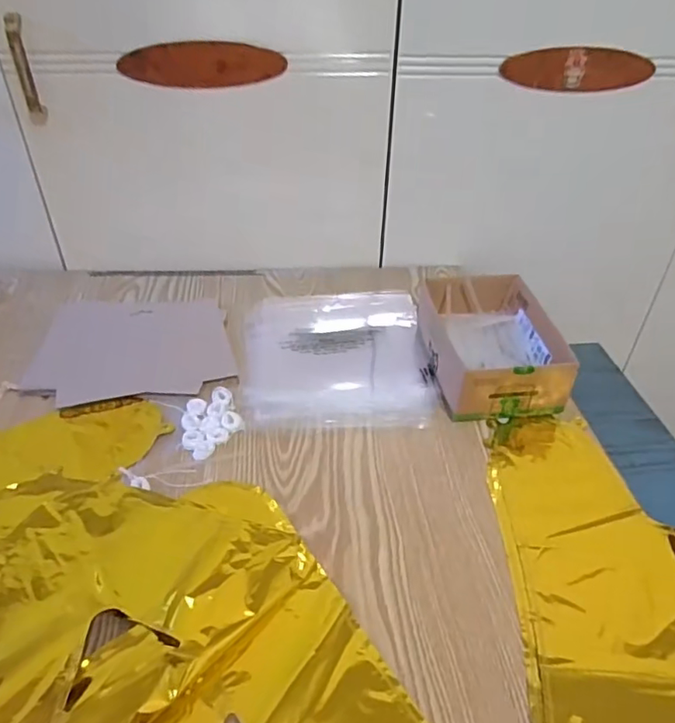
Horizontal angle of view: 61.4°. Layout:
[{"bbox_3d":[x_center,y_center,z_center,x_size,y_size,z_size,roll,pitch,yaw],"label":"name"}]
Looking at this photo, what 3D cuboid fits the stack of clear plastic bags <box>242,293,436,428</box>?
[{"bbox_3d":[-0.002,-0.017,0.708,0.213,0.013,0.276,1,37,-3],"label":"stack of clear plastic bags"}]

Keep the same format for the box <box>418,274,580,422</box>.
[{"bbox_3d":[0.171,-0.021,0.644,0.130,0.063,0.180,-5,39,-7],"label":"box"}]

